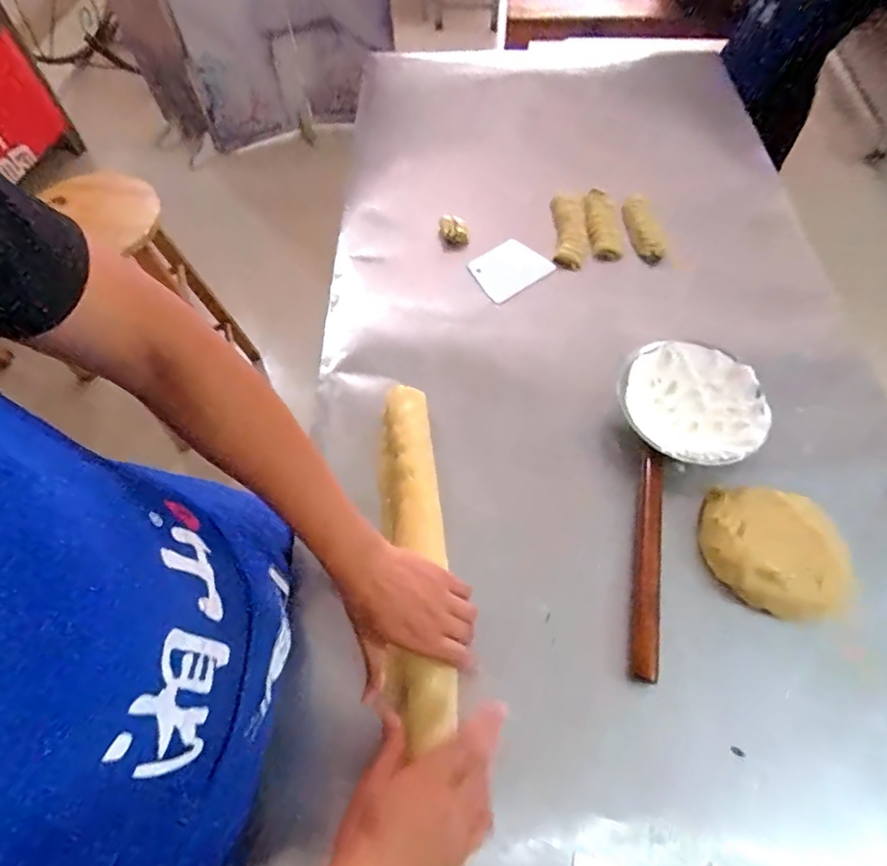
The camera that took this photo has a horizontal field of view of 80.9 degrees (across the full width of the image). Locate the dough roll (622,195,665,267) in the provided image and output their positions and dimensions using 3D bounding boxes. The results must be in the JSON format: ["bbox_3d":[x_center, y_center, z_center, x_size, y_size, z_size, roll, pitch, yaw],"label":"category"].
[{"bbox_3d":[0.351,-0.357,0.913,0.052,0.034,0.146,-2,60,0],"label":"dough roll"}]

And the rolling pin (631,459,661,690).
[{"bbox_3d":[0.241,0.148,0.616,0.027,0.025,0.269,10,61,7],"label":"rolling pin"}]

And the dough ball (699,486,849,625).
[{"bbox_3d":[0.382,0.136,0.607,0.152,0.052,0.146,-1,60,1],"label":"dough ball"}]

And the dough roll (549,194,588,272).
[{"bbox_3d":[0.218,-0.348,0.901,0.059,0.035,0.161,0,60,1],"label":"dough roll"}]

